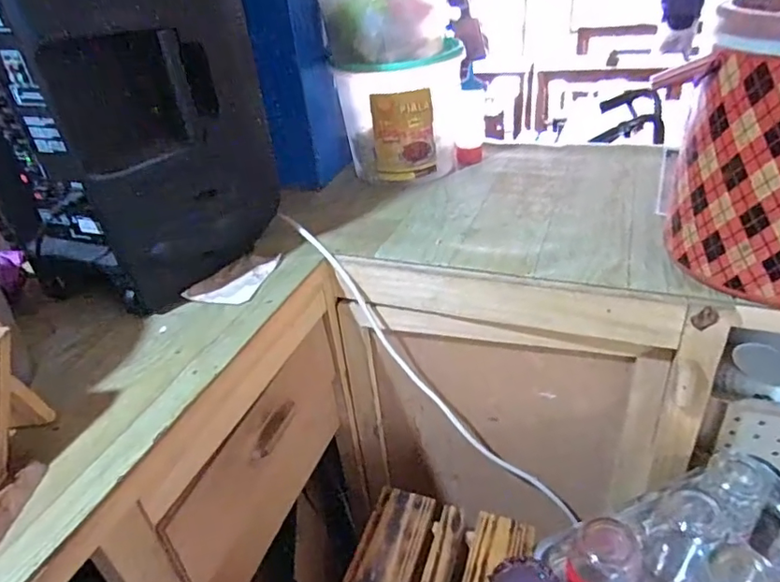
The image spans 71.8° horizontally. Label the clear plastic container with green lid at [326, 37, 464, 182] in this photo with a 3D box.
[{"bbox_3d":[0.031,-0.345,1.085,0.207,0.223,0.202,20,42,37],"label":"clear plastic container with green lid"}]

